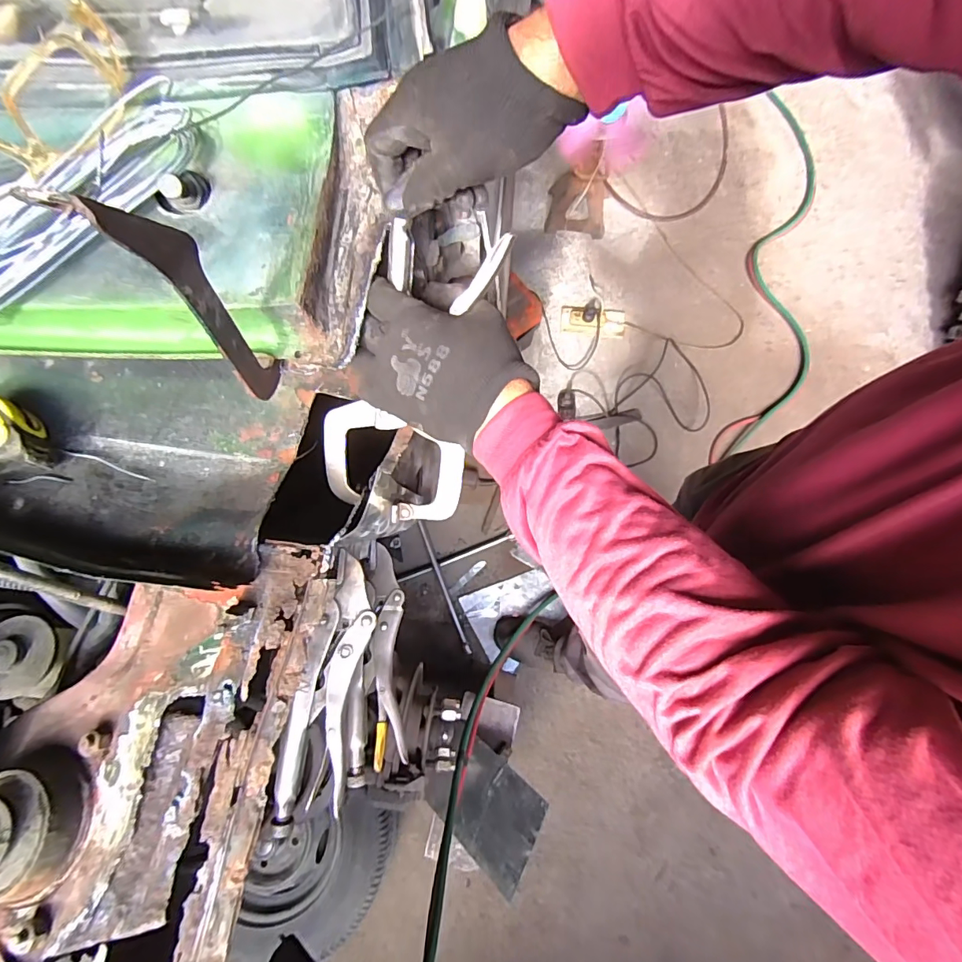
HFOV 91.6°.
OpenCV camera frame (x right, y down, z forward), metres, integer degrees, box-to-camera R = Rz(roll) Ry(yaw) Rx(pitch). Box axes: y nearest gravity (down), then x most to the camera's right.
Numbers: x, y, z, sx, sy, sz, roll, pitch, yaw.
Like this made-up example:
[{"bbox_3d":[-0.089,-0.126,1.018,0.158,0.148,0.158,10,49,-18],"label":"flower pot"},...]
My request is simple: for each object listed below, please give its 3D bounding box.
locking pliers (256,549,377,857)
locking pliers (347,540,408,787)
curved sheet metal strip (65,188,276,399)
[{"bbox_3d":[-0.122,0.169,0.370,0.049,0.028,0.215,9,76,4],"label":"locking pliers"},{"bbox_3d":[-0.100,0.165,0.447,0.051,0.028,0.211,-5,76,0],"label":"locking pliers"},{"bbox_3d":[-0.151,-0.098,0.262,0.010,0.165,0.039,9,74,1],"label":"curved sheet metal strip"}]

